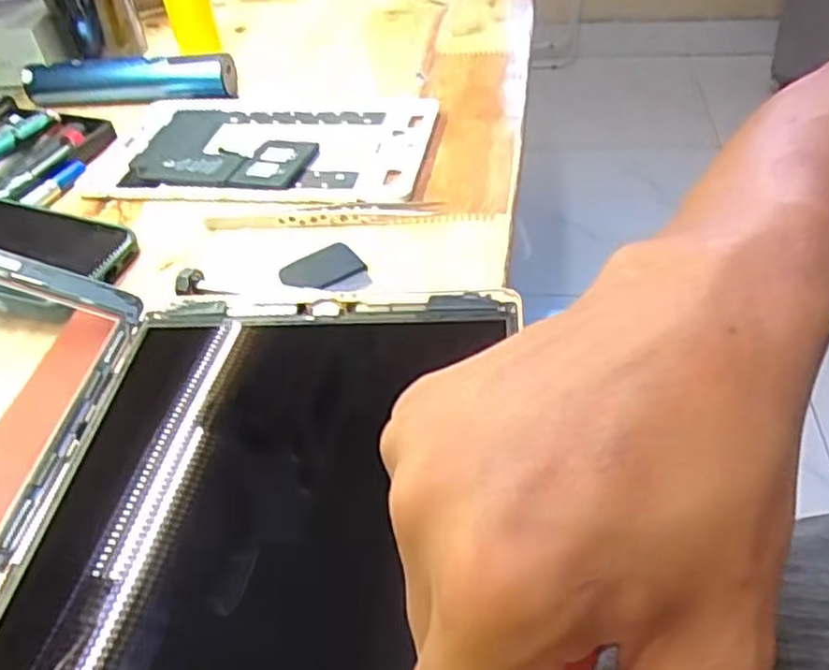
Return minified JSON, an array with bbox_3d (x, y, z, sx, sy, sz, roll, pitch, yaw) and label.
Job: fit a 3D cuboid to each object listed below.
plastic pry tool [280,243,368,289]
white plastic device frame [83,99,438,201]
[{"bbox_3d":[-0.047,-0.035,0.367,0.039,0.007,0.026,-15,42,-18],"label":"plastic pry tool"},{"bbox_3d":[-0.095,-0.119,0.467,0.201,0.012,0.115,3,44,9],"label":"white plastic device frame"}]

